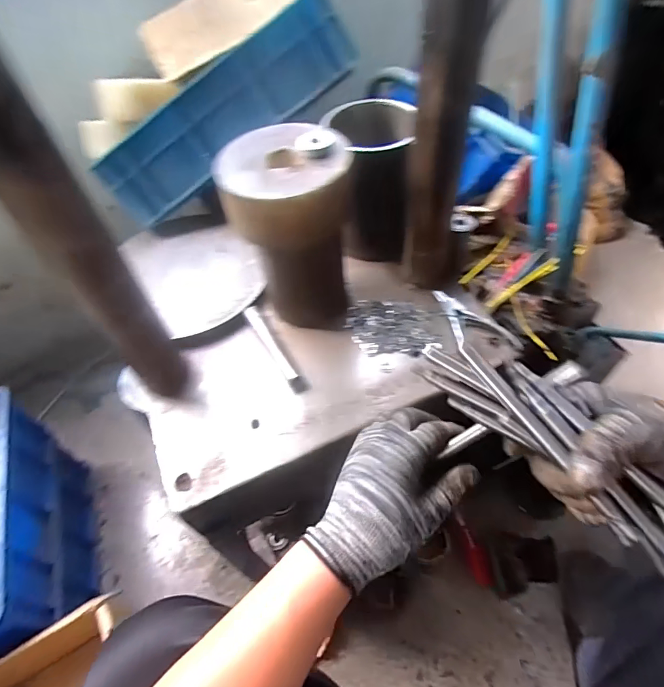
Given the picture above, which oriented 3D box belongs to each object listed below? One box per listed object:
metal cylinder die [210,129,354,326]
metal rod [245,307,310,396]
[{"bbox_3d":[-0.045,-0.133,0.578,0.144,0.242,0.141,-6,52,1],"label":"metal cylinder die"},{"bbox_3d":[-0.077,0.006,0.595,0.017,0.021,0.154,-28,55,-15],"label":"metal rod"}]

